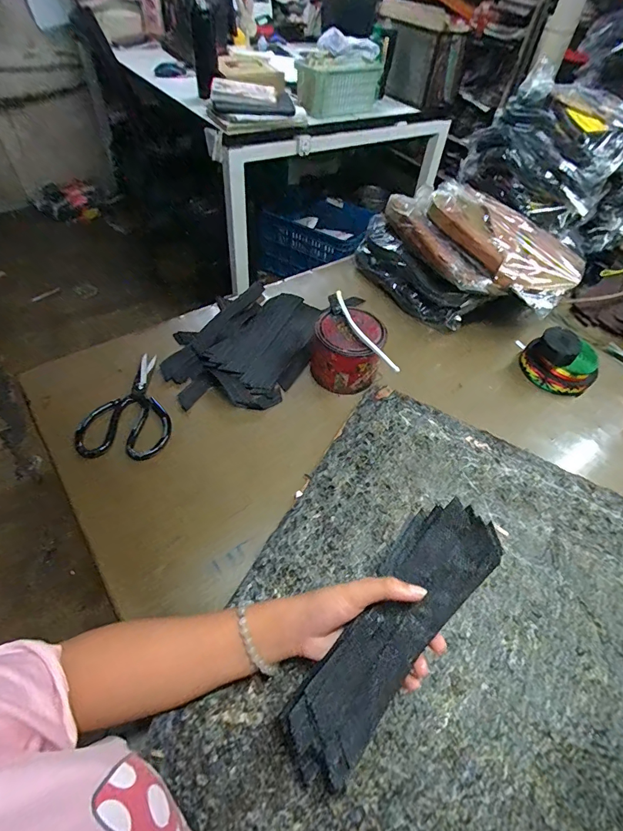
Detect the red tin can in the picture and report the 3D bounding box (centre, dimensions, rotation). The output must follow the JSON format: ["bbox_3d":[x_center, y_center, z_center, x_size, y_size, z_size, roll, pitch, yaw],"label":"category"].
[{"bbox_3d":[0.053,-0.099,0.608,0.106,0.079,0.099,3,52,-3],"label":"red tin can"}]

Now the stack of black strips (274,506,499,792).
[{"bbox_3d":[0.069,0.181,0.339,0.071,0.030,0.235,36,76,21],"label":"stack of black strips"}]

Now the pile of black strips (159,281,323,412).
[{"bbox_3d":[-0.103,-0.112,0.652,0.194,0.035,0.270,25,54,14],"label":"pile of black strips"}]

